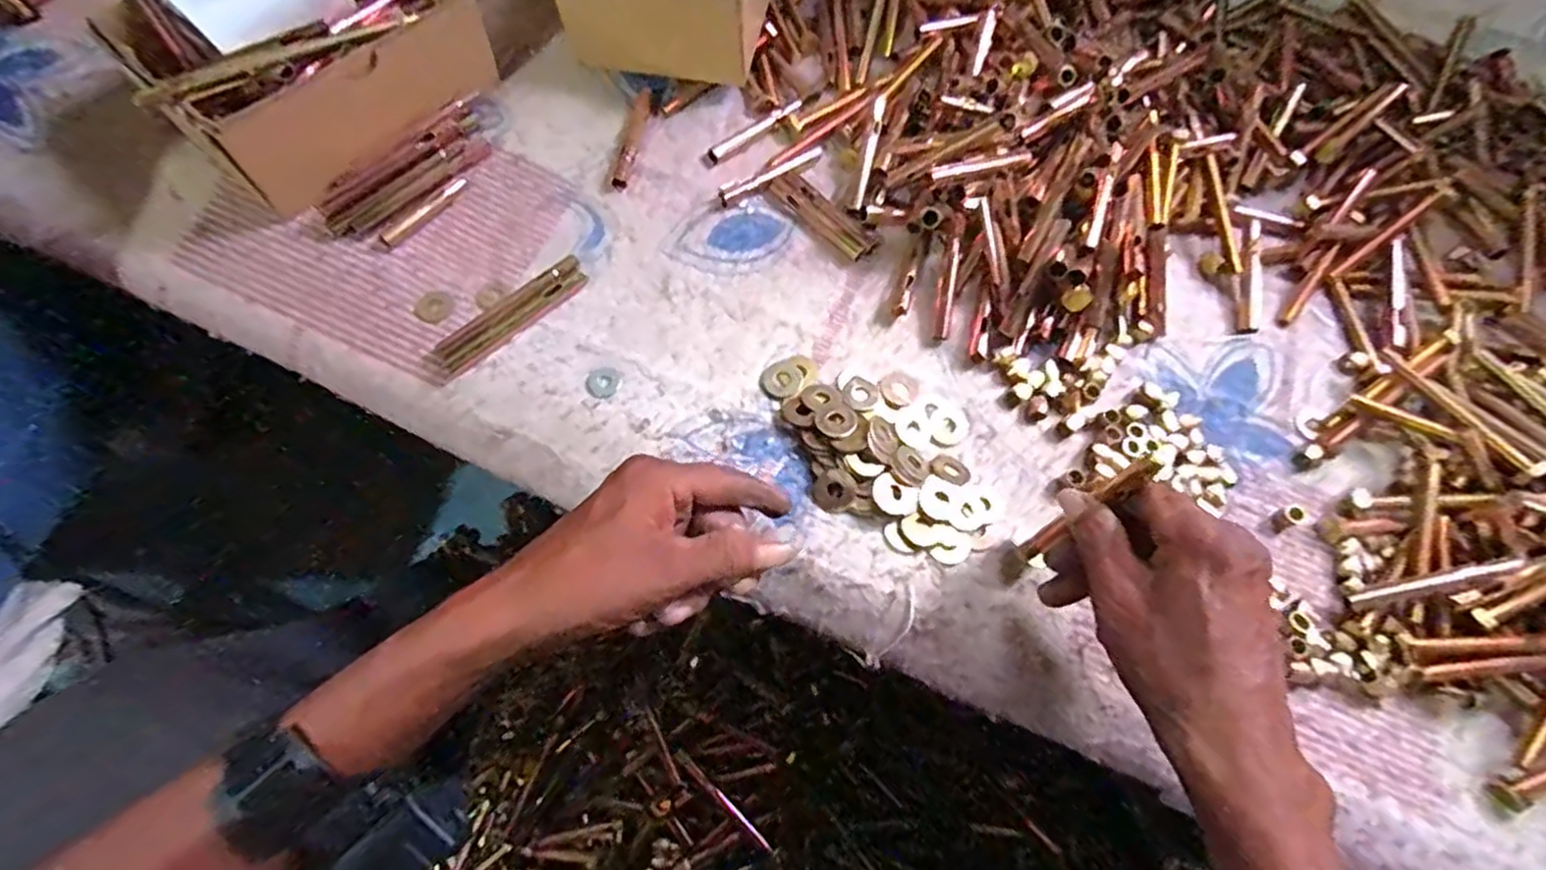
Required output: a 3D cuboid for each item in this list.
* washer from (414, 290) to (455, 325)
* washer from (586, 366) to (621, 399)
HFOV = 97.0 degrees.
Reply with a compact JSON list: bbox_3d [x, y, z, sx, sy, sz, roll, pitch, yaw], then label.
[{"bbox_3d":[-0.215,-0.081,0.434,0.023,0.006,0.019,-41,77,-16],"label":"washer"},{"bbox_3d":[-0.105,-0.033,0.424,0.021,0.004,0.021,-37,76,-15],"label":"washer"}]

